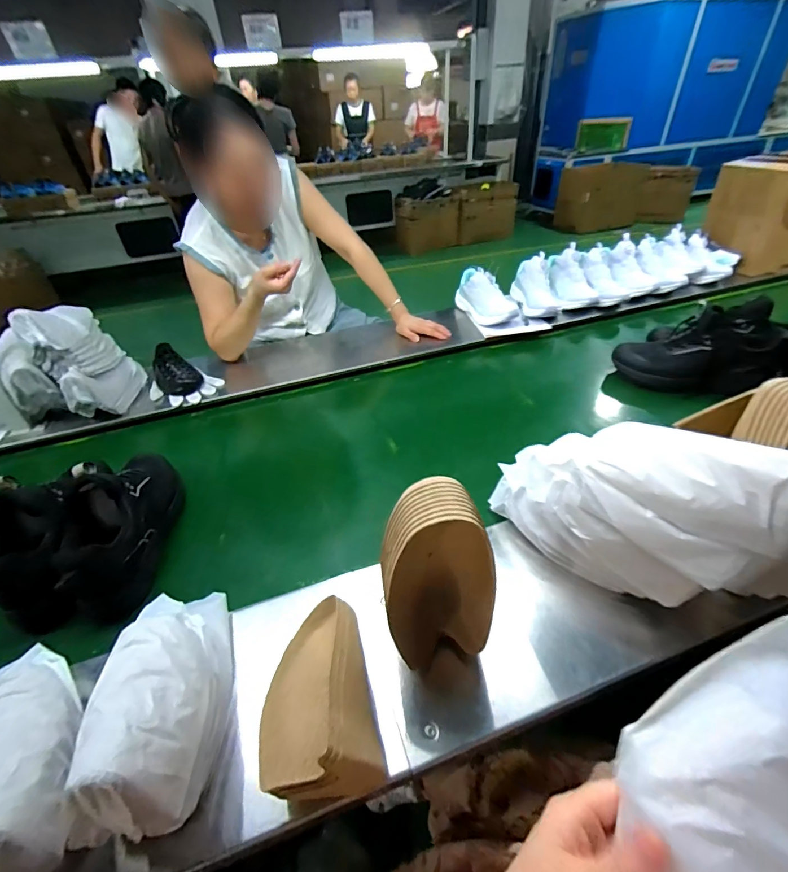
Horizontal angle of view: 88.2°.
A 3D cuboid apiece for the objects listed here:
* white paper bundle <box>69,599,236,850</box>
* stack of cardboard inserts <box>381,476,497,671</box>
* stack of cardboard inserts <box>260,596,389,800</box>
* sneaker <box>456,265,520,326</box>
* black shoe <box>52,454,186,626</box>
[{"bbox_3d":[-0.236,0.248,0.417,0.097,0.134,0.243,-14,40,-11],"label":"white paper bundle"},{"bbox_3d":[0.040,0.156,0.452,0.104,0.215,0.112,-11,40,-8],"label":"stack of cardboard inserts"},{"bbox_3d":[-0.084,0.260,0.425,0.110,0.110,0.180,-12,40,-9],"label":"stack of cardboard inserts"},{"bbox_3d":[0.263,-0.397,1.157,0.096,0.106,0.202,-16,41,-14],"label":"sneaker"},{"bbox_3d":[-0.425,0.112,0.640,0.096,0.169,0.287,-4,39,1],"label":"black shoe"}]

